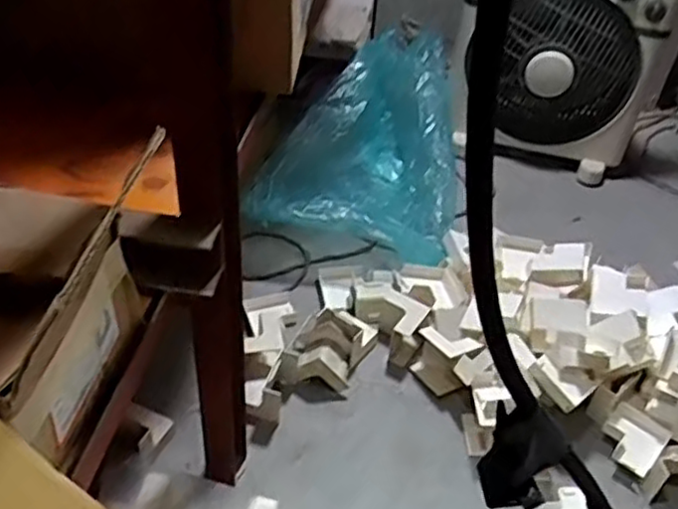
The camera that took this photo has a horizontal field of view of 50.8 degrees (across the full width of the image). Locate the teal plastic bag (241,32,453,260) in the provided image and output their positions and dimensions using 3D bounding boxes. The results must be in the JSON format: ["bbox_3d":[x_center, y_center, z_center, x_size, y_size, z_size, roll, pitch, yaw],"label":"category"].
[{"bbox_3d":[0.077,-0.208,1.218,0.281,0.139,0.547,13,43,8],"label":"teal plastic bag"}]

